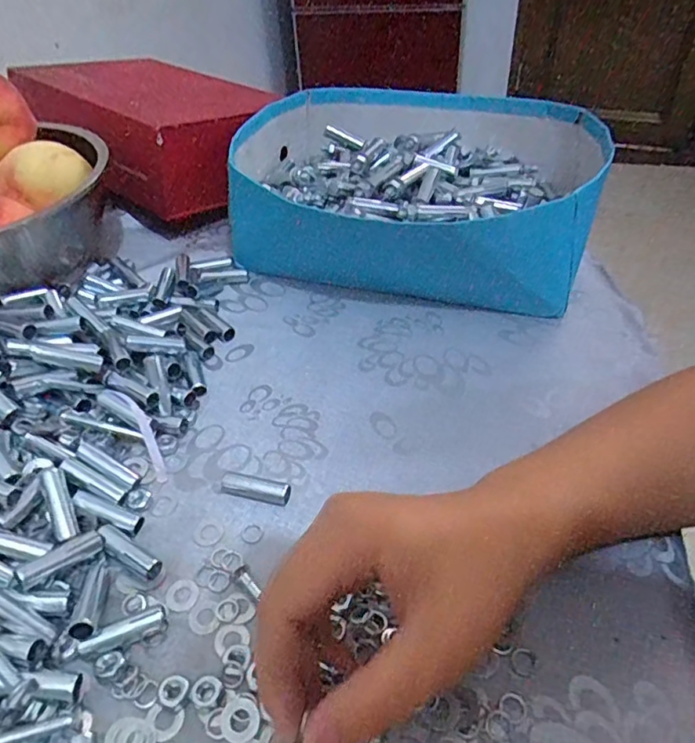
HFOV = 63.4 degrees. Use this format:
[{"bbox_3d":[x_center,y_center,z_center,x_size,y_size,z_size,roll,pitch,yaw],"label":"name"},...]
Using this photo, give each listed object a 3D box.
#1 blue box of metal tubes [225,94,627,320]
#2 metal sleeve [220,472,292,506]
[{"bbox_3d":[0.058,-0.167,0.505,0.286,0.095,0.226,12,45,16],"label":"blue box of metal tubes"},{"bbox_3d":[-0.053,0.067,0.323,0.041,0.009,0.012,13,45,16],"label":"metal sleeve"}]

